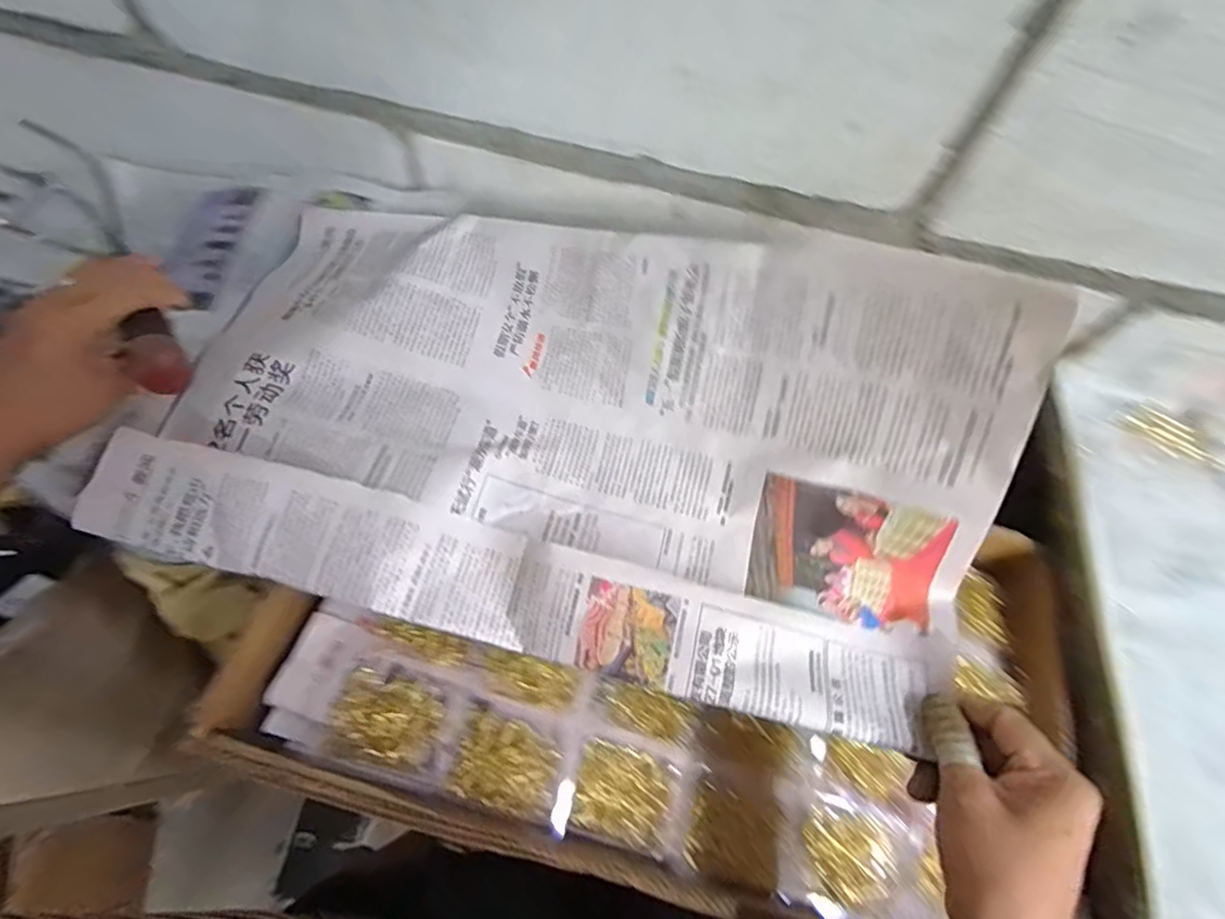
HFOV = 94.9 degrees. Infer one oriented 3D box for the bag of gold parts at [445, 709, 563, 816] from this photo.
[{"bbox_3d":[-0.070,0.207,0.384,0.068,0.020,0.049,16,68,5],"label":"bag of gold parts"}]

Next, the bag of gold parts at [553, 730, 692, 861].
[{"bbox_3d":[0.008,0.227,0.383,0.082,0.020,0.060,16,67,4],"label":"bag of gold parts"}]

